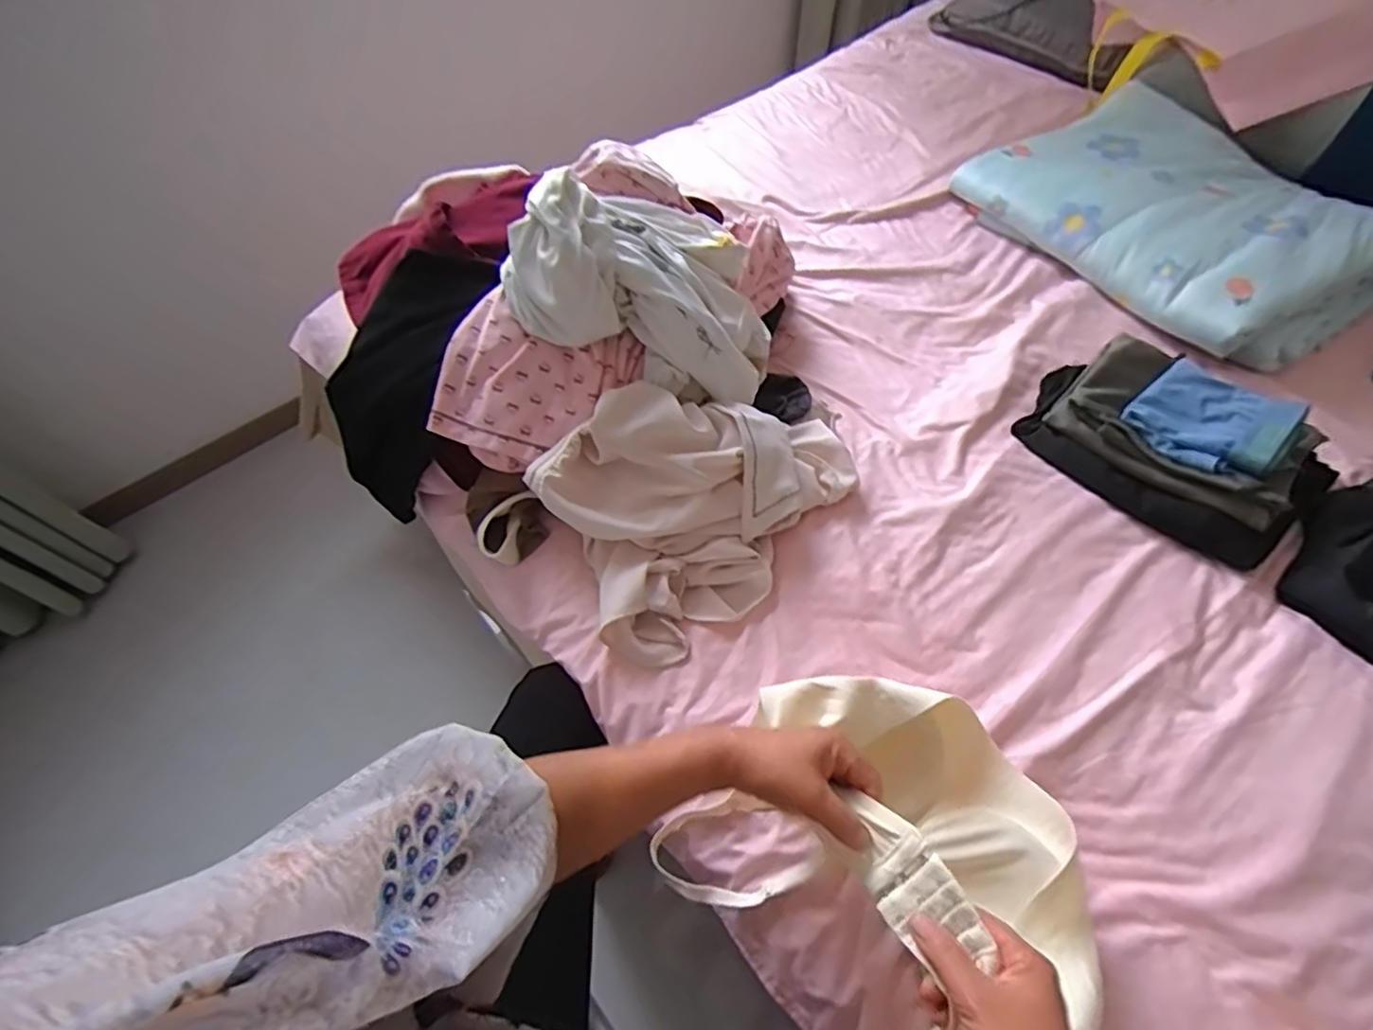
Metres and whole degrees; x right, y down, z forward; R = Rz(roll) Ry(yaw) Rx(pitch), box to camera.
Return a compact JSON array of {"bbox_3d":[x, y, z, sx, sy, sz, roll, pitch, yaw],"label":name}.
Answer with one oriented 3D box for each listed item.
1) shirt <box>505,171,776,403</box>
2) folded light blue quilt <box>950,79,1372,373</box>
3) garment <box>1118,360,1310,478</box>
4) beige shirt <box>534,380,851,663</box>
[{"bbox_3d":[-0.048,-0.262,0.693,0.287,0.195,0.216,5,57,4],"label":"shirt"},{"bbox_3d":[0.719,-0.450,0.931,0.358,0.107,0.537,-26,60,-14],"label":"folded light blue quilt"},{"bbox_3d":[0.584,-0.109,0.690,0.130,0.034,0.142,-36,63,-21],"label":"garment"},{"bbox_3d":[0.027,-0.027,0.653,0.329,0.123,0.230,-27,60,-15],"label":"beige shirt"}]

